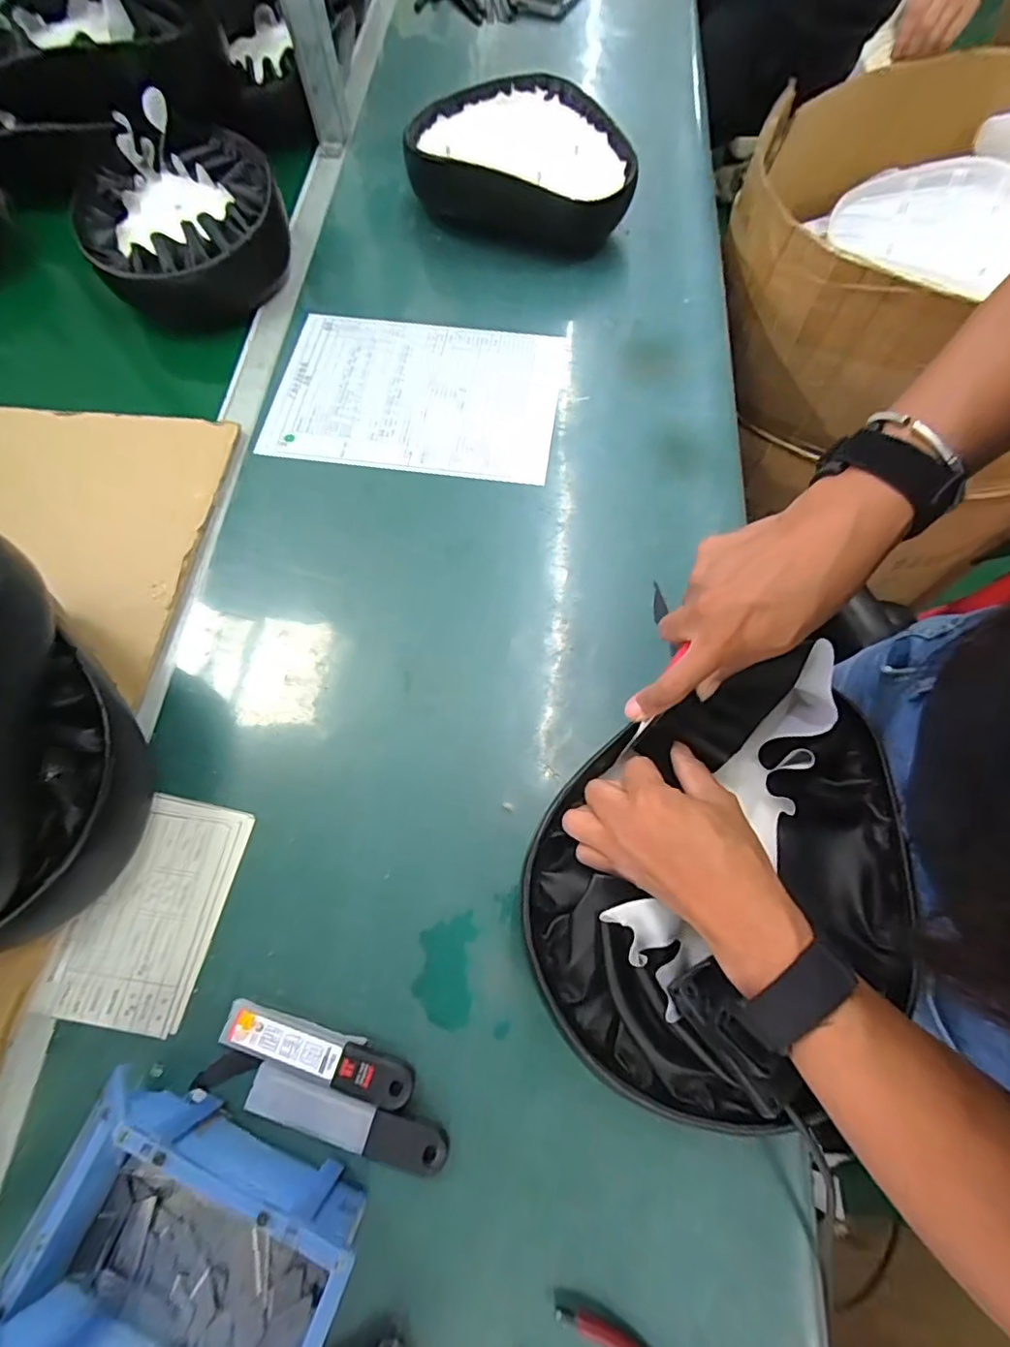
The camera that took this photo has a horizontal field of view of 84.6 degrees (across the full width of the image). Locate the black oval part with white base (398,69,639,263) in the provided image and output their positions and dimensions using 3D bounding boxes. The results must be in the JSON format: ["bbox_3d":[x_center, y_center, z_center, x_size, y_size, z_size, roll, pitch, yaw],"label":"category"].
[{"bbox_3d":[0.016,-0.621,0.680,0.263,0.078,0.246,-1,68,-1],"label":"black oval part with white base"}]

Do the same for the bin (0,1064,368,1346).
[{"bbox_3d":[-0.177,0.318,0.296,0.173,0.070,0.115,20,69,7],"label":"bin"}]

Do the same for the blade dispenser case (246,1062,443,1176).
[{"bbox_3d":[-0.099,0.280,0.348,0.126,0.006,0.028,15,68,5],"label":"blade dispenser case"}]

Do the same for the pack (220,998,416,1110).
[{"bbox_3d":[-0.122,0.247,0.362,0.127,0.010,0.029,16,68,6],"label":"pack"}]

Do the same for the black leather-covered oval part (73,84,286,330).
[{"bbox_3d":[-0.362,-0.525,0.637,0.211,0.078,0.254,-21,70,-9],"label":"black leather-covered oval part"}]

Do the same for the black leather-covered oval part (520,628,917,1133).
[{"bbox_3d":[0.139,0.117,0.338,0.269,0.069,0.203,-38,73,-15],"label":"black leather-covered oval part"}]

